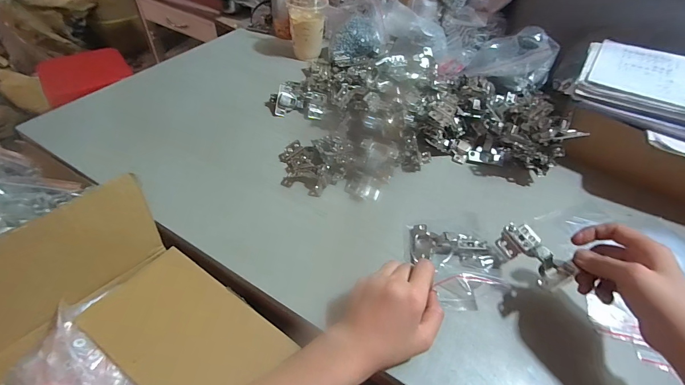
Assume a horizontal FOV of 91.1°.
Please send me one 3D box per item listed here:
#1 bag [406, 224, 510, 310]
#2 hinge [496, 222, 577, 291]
[{"bbox_3d":[0.146,0.093,0.429,0.130,0.029,0.103,12,48,7],"label":"bag"},{"bbox_3d":[0.233,0.073,0.405,0.047,0.033,0.086,-16,43,-18],"label":"hinge"}]

